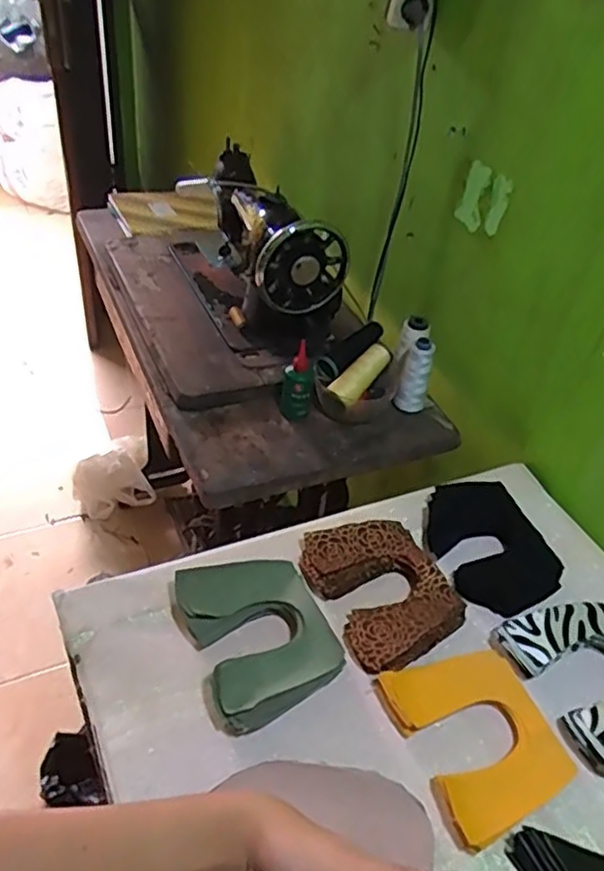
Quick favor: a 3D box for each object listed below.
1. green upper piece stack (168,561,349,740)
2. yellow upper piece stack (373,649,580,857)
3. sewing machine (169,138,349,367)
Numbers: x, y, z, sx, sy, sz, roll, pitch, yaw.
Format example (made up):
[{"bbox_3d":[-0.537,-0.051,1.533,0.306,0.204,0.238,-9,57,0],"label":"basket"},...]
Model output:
[{"bbox_3d":[-0.044,0.188,0.652,0.137,0.035,0.163,-17,47,-26],"label":"green upper piece stack"},{"bbox_3d":[0.159,0.267,0.600,0.132,0.025,0.155,-11,44,-20],"label":"yellow upper piece stack"},{"bbox_3d":[-0.085,-0.307,1.076,0.170,0.200,0.394,-15,46,-24],"label":"sewing machine"}]

